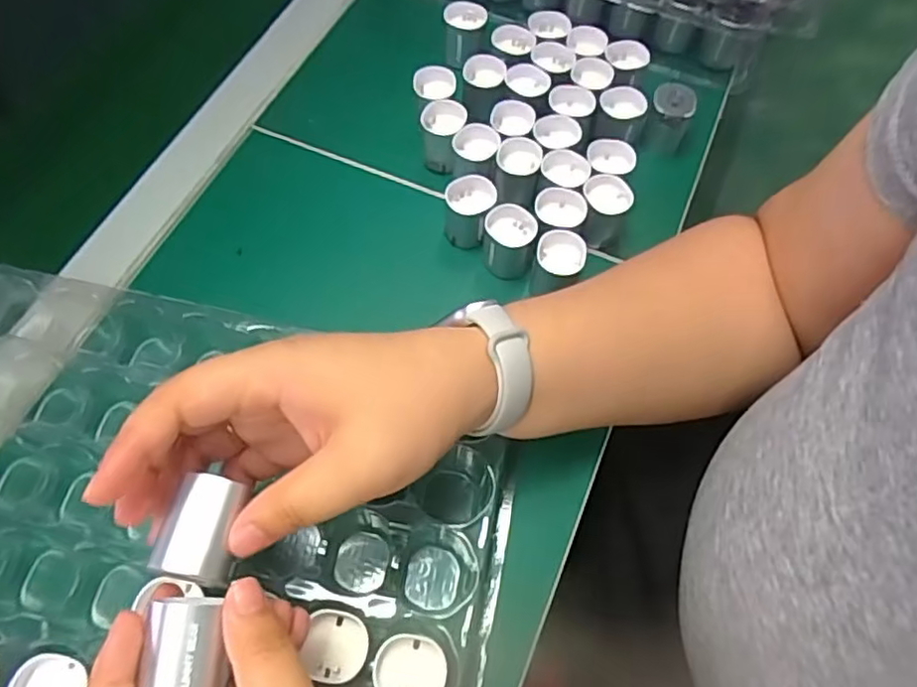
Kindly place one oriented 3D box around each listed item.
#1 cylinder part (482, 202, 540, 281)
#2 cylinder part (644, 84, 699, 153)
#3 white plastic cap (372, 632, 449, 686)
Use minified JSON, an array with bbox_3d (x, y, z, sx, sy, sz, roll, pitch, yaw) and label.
[{"bbox_3d":[0.030,-0.061,0.392,0.030,0.034,0.030,11,63,4],"label":"cylinder part"},{"bbox_3d":[0.143,-0.152,0.437,0.027,0.037,0.027,23,64,10],"label":"cylinder part"},{"bbox_3d":[-0.021,0.141,0.278,0.031,0.008,0.028,10,63,3],"label":"white plastic cap"}]

